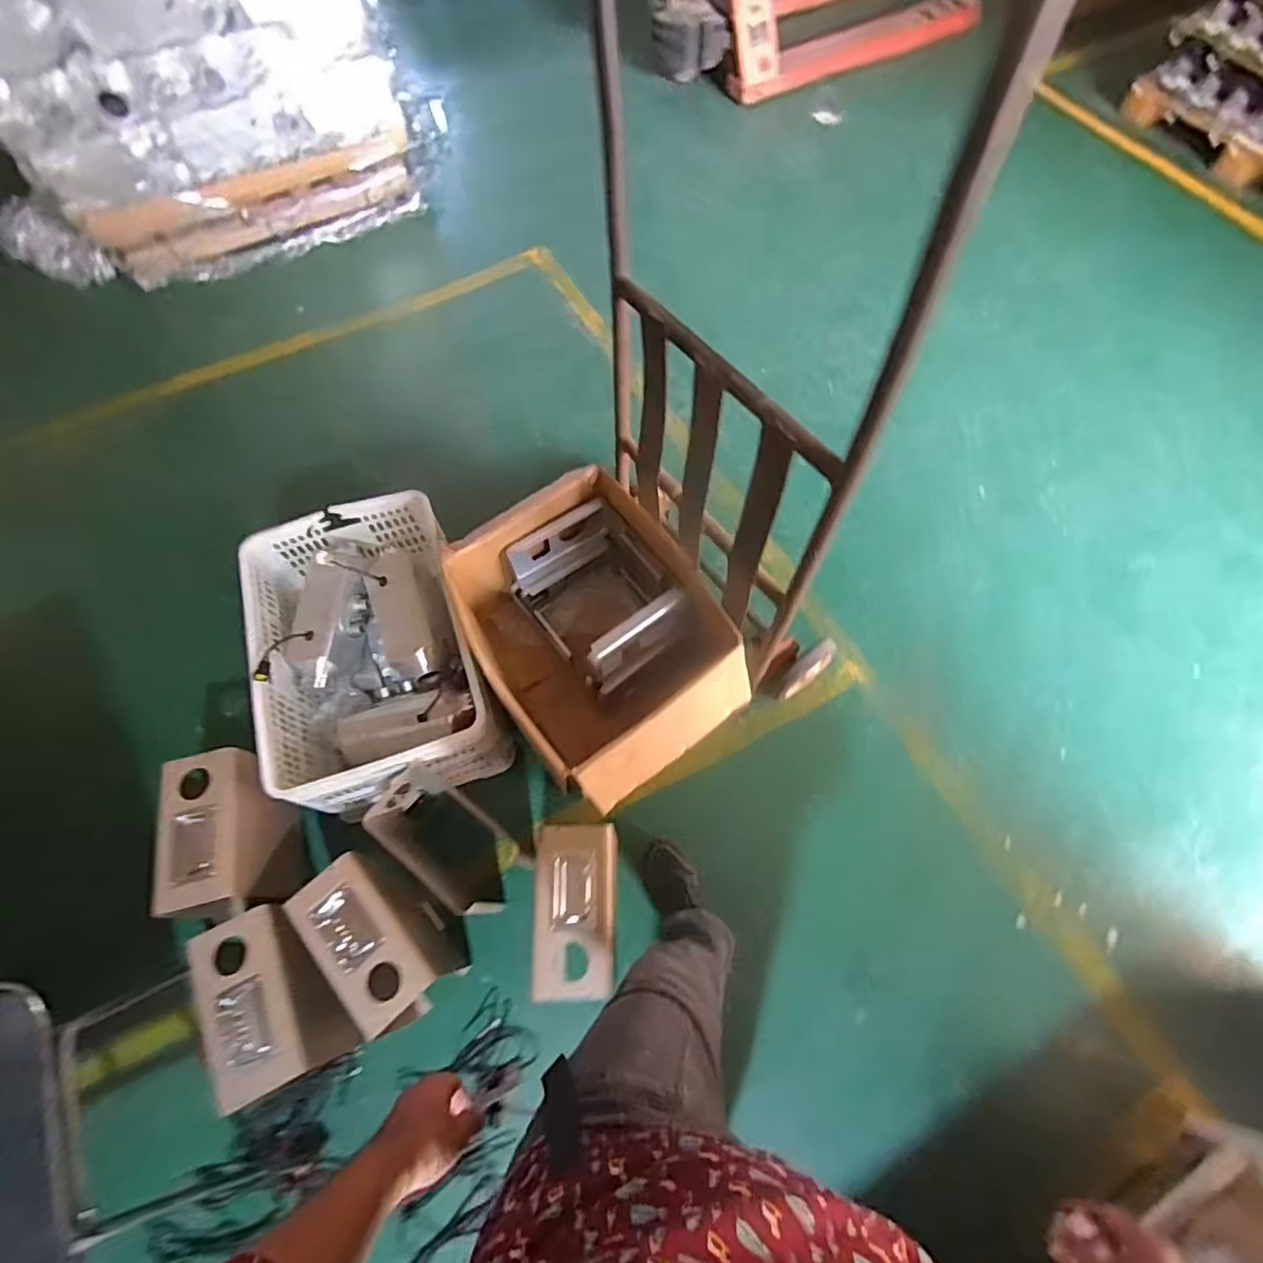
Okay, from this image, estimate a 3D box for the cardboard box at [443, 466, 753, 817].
[{"bbox_3d":[-0.077,0.040,1.404,0.479,0.371,0.611,-33,69,-14],"label":"cardboard box"}]

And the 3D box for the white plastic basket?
[{"bbox_3d":[-0.566,0.047,1.372,0.440,0.274,0.628,-19,66,-9],"label":"white plastic basket"}]

